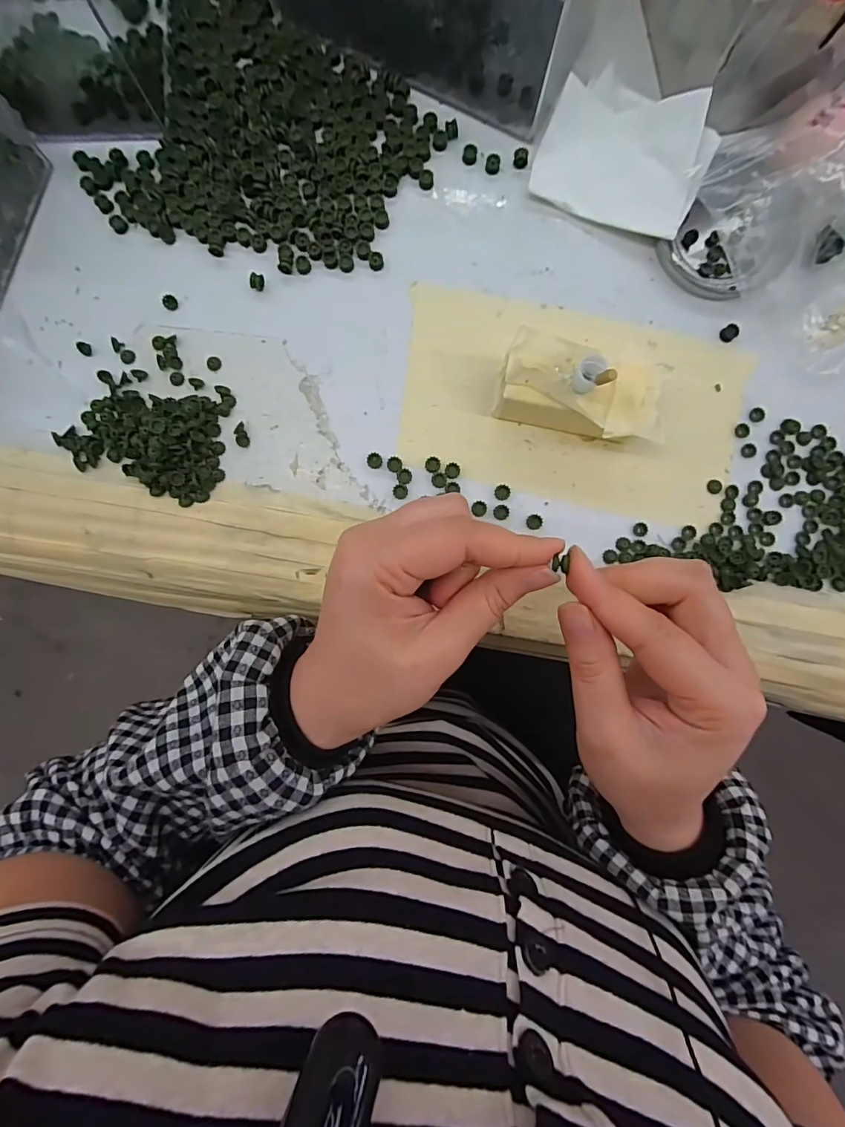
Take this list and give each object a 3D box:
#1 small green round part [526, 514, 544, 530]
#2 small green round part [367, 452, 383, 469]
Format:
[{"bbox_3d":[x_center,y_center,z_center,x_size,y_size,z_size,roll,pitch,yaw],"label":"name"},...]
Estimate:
[{"bbox_3d":[0.065,-0.024,0.268,0.009,0.004,0.009,0,90,1],"label":"small green round part"},{"bbox_3d":[-0.028,-0.060,0.270,0.009,0.004,0.009,0,90,1],"label":"small green round part"}]

